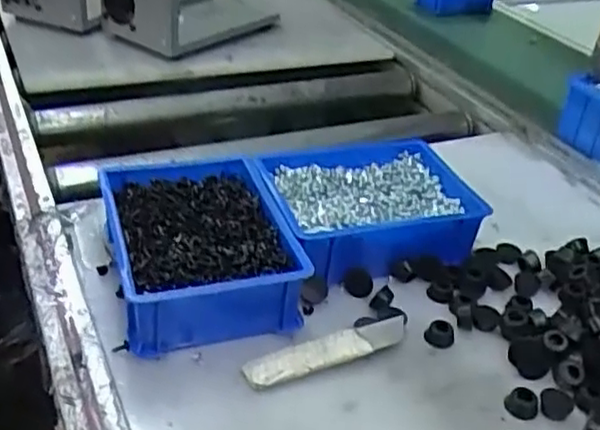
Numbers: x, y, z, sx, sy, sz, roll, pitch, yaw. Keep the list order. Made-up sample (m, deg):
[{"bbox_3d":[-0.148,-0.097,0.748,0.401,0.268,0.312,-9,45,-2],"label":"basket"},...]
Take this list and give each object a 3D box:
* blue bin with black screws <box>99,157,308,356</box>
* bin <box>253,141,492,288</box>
[{"bbox_3d":[-0.091,0.026,0.610,0.142,0.067,0.203,-8,35,-19],"label":"blue bin with black screws"},{"bbox_3d":[0.065,-0.006,0.685,0.194,0.063,0.162,-6,35,-16],"label":"bin"}]

